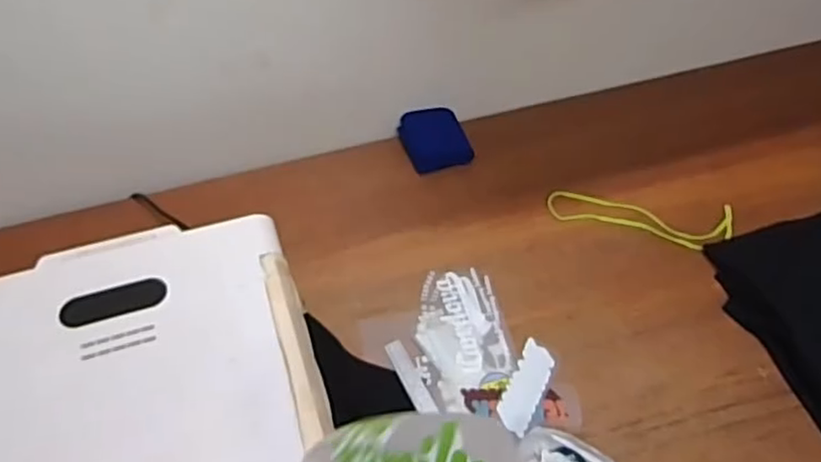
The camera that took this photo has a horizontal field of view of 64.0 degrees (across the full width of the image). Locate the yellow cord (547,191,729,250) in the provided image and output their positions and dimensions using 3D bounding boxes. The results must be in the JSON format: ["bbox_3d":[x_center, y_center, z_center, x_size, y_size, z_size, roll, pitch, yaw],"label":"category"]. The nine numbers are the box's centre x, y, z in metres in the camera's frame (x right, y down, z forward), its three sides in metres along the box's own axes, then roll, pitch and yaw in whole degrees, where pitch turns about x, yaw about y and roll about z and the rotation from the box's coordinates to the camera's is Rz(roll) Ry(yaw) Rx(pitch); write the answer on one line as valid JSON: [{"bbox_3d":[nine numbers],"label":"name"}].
[{"bbox_3d":[0.390,-0.018,1.104,0.305,0.020,0.097,5,52,2],"label":"yellow cord"}]

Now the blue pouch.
[{"bbox_3d":[0.043,-0.168,1.184,0.117,0.042,0.117,-13,53,-12],"label":"blue pouch"}]

